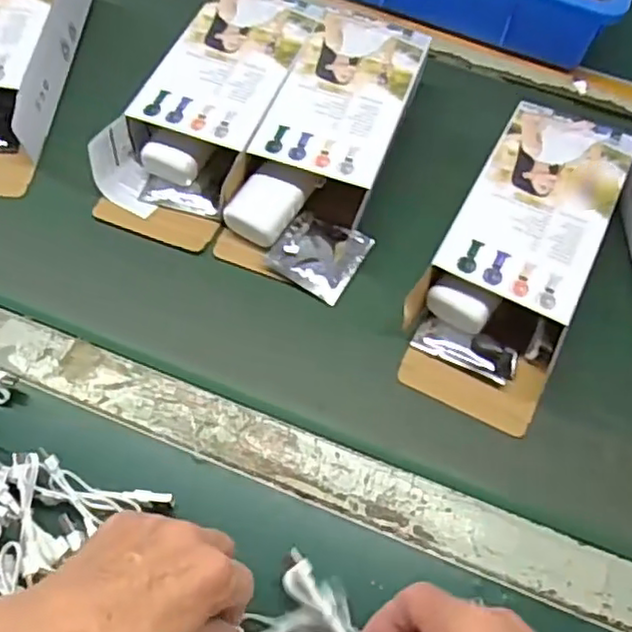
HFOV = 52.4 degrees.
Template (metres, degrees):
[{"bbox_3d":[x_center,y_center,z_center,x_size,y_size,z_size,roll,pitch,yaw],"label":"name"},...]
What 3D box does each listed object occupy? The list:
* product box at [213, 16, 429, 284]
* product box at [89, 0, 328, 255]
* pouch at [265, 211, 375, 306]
[{"bbox_3d":[0.011,-0.144,0.516,0.101,0.048,0.250,21,68,9],"label":"product box"},{"bbox_3d":[-0.081,-0.176,0.524,0.101,0.045,0.253,23,69,10],"label":"product box"},{"bbox_3d":[0.003,-0.049,0.492,0.063,0.010,0.066,28,69,12],"label":"pouch"}]

